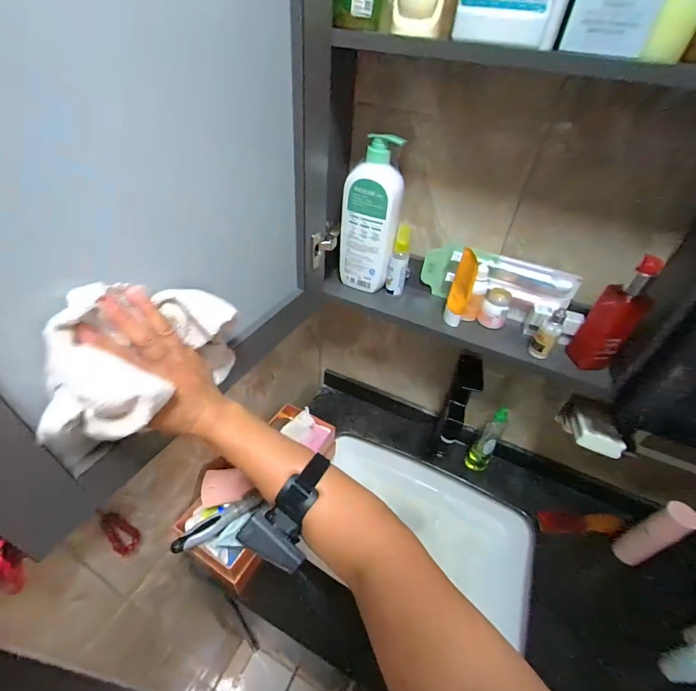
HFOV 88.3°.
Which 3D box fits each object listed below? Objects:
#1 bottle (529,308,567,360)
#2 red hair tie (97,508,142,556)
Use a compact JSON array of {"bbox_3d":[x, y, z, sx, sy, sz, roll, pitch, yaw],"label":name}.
[{"bbox_3d":[0.299,-0.016,0.537,0.030,0.079,0.034,27,46,22],"label":"bottle"},{"bbox_3d":[-0.304,0.247,0.477,0.008,0.119,0.031,21,44,17],"label":"red hair tie"}]

